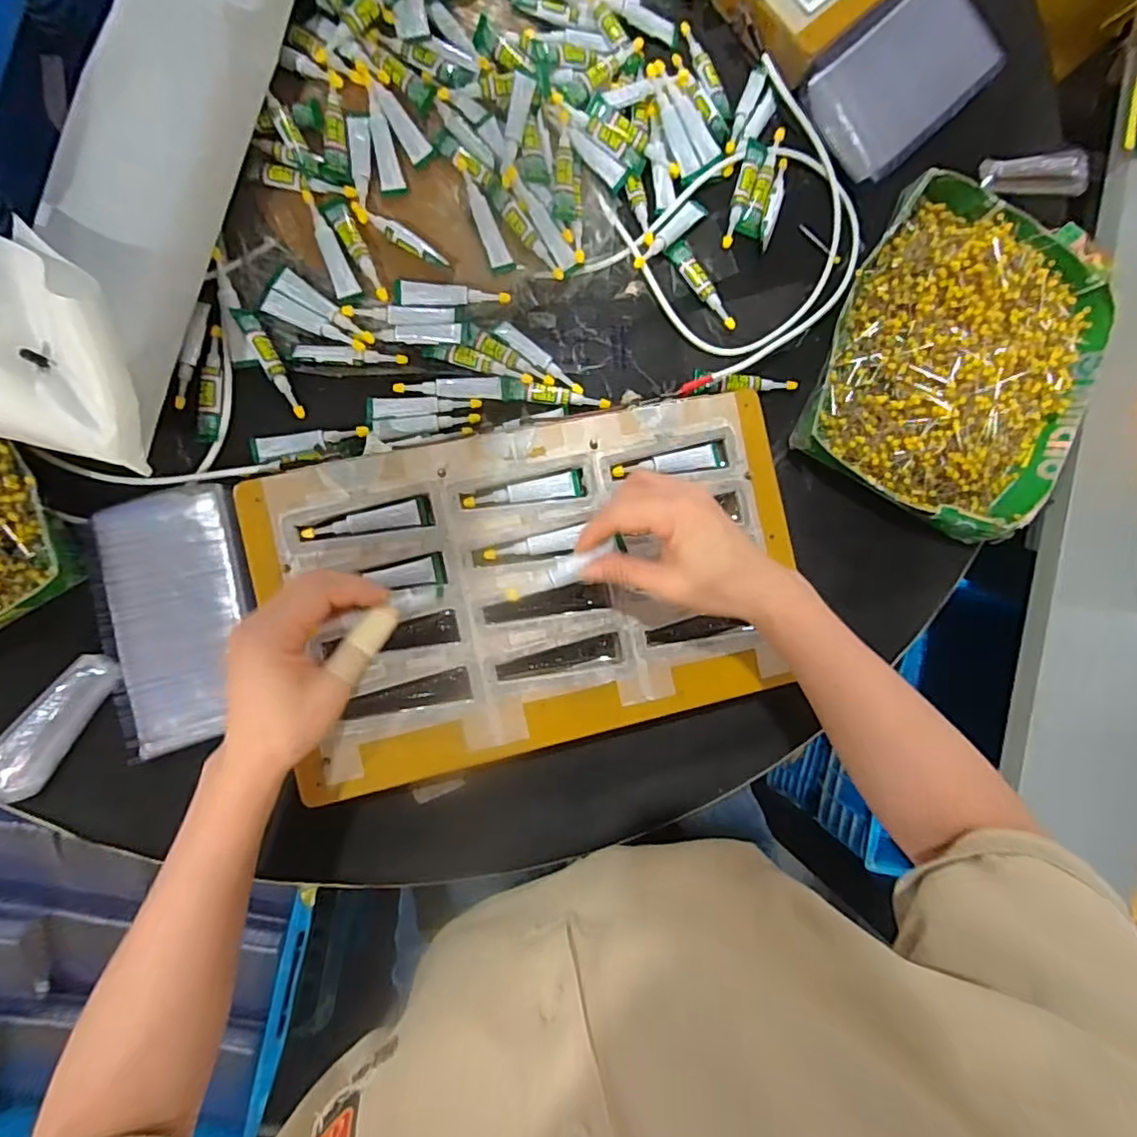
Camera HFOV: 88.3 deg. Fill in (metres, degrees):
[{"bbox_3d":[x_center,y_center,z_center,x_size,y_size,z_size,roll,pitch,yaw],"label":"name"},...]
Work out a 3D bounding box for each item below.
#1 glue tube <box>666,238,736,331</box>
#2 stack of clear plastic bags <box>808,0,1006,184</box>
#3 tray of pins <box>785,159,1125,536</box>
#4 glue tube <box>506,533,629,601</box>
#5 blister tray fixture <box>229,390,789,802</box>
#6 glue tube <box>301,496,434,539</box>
[{"bbox_3d":[0.111,-0.230,0.476,0.020,0.007,0.082,-38,93,-7],"label":"glue tube"},{"bbox_3d":[0.282,-0.408,0.490,0.171,0.028,0.095,-42,94,-7],"label":"stack of clear plastic bags"},{"bbox_3d":[0.329,-0.174,0.485,0.212,0.050,0.268,26,85,-6],"label":"tray of pins"},{"bbox_3d":[-0.002,0.001,0.381,0.082,0.012,0.016,-26,91,6],"label":"glue tube"},{"bbox_3d":[-0.018,0.010,0.425,0.373,0.017,0.221,-13,89,-7],"label":"blister tray fixture"},{"bbox_3d":[-0.140,-0.031,0.409,0.087,0.005,0.018,-13,90,-8],"label":"glue tube"}]

